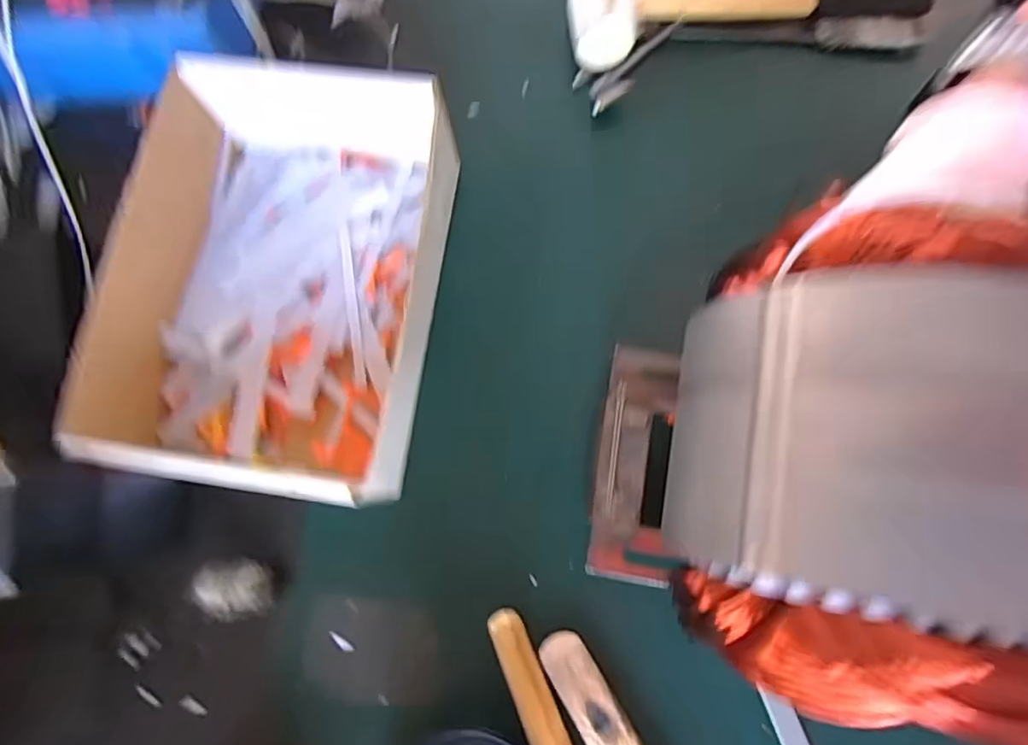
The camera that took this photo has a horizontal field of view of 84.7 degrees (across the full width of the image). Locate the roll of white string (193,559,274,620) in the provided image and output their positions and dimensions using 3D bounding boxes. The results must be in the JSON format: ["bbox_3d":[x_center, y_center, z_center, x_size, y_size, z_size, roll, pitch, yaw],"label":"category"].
[{"bbox_3d":[-0.170,0.132,0.347,0.041,0.027,0.035,-9,80,-1],"label":"roll of white string"}]

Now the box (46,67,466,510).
[{"bbox_3d":[-0.144,-0.057,0.356,0.192,0.078,0.237,10,80,3],"label":"box"}]

